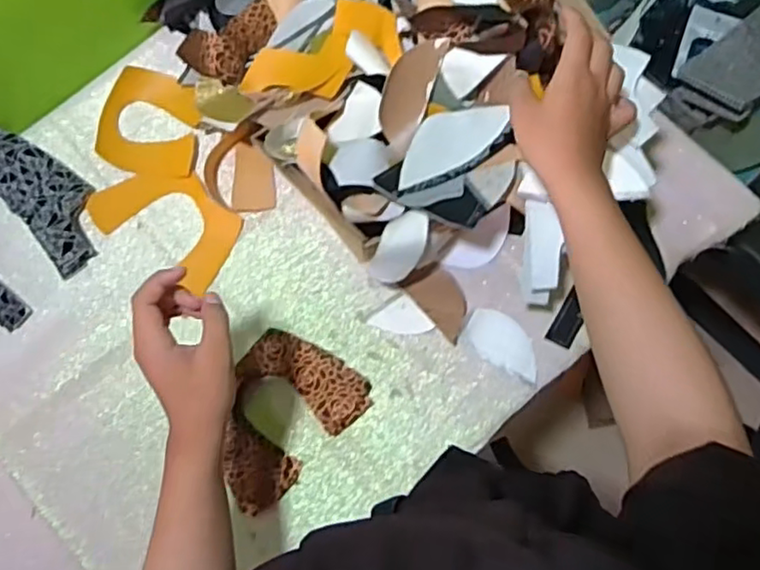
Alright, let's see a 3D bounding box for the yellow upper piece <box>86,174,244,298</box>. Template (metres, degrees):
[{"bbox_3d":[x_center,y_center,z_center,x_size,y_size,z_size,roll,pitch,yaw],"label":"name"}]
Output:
[{"bbox_3d":[-0.235,-0.076,0.722,0.165,0.013,0.103,32,78,10],"label":"yellow upper piece"}]

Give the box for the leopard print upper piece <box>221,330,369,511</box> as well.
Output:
[{"bbox_3d":[-0.105,0.126,0.654,0.124,0.017,0.166,43,80,12],"label":"leopard print upper piece"}]

